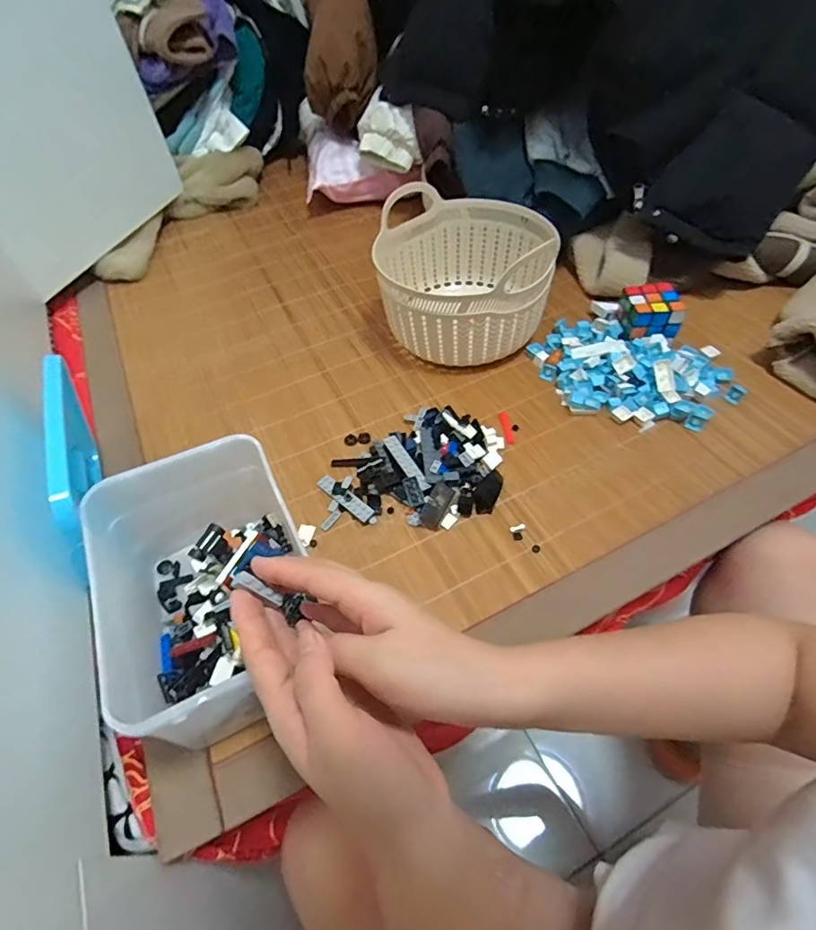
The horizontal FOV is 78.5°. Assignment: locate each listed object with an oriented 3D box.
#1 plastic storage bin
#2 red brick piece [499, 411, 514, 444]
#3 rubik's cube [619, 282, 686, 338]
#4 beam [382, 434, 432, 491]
[{"bbox_3d":[-0.156,0.101,0.414,0.147,0.119,0.210,-23,55,-13],"label":"plastic storage bin"},{"bbox_3d":[0.115,-0.045,0.579,0.011,0.004,0.049,-7,53,-2],"label":"red brick piece"},{"bbox_3d":[0.306,-0.189,0.637,0.062,0.063,0.065,-2,53,2],"label":"rubik's cube"},{"bbox_3d":[-0.003,-0.002,0.545,0.015,0.009,0.084,-26,56,-15],"label":"beam"}]

